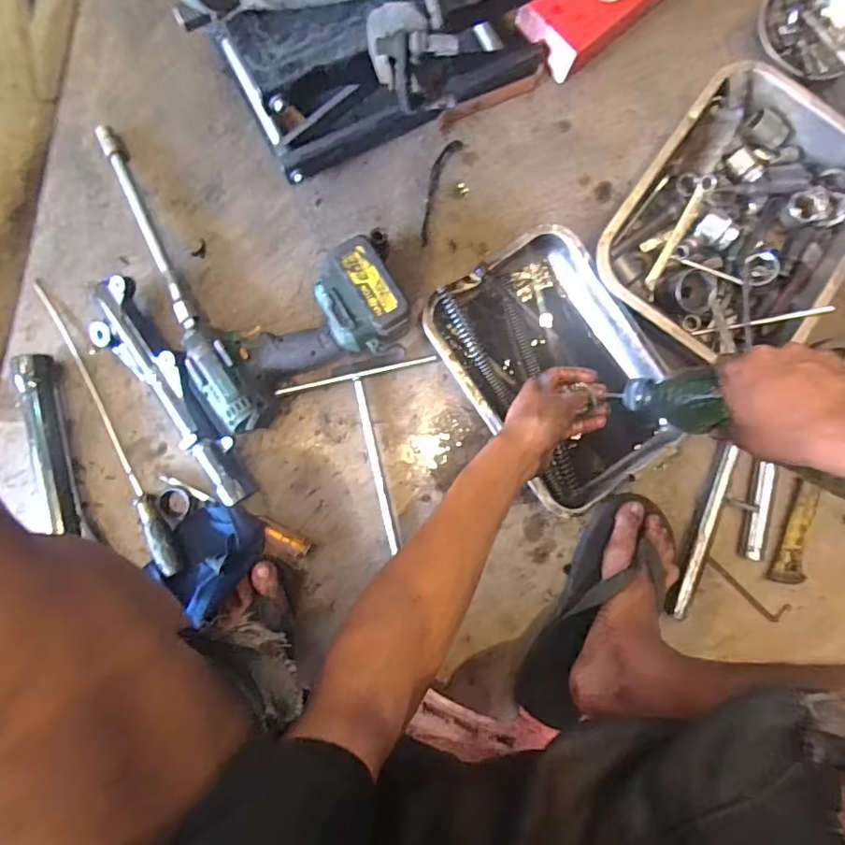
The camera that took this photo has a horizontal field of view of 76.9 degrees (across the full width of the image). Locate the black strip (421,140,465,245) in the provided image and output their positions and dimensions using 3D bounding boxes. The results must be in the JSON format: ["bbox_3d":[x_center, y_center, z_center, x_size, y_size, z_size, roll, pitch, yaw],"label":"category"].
[{"bbox_3d":[0.017,-0.291,0.665,0.025,0.004,0.142,21,81,-3],"label":"black strip"}]

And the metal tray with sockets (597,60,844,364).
[{"bbox_3d":[0.384,-0.243,0.655,0.251,0.075,0.345,36,83,0],"label":"metal tray with sockets"}]

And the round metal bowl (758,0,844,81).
[{"bbox_3d":[0.513,-0.520,0.715,0.144,0.042,0.140,0,85,-4],"label":"round metal bowl"}]

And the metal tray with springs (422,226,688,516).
[{"bbox_3d":[0.155,-0.060,0.629,0.212,0.060,0.302,-35,88,-6],"label":"metal tray with springs"}]

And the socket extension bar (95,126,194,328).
[{"bbox_3d":[-0.317,-0.223,0.611,0.022,0.028,0.262,-23,86,-8],"label":"socket extension bar"}]

